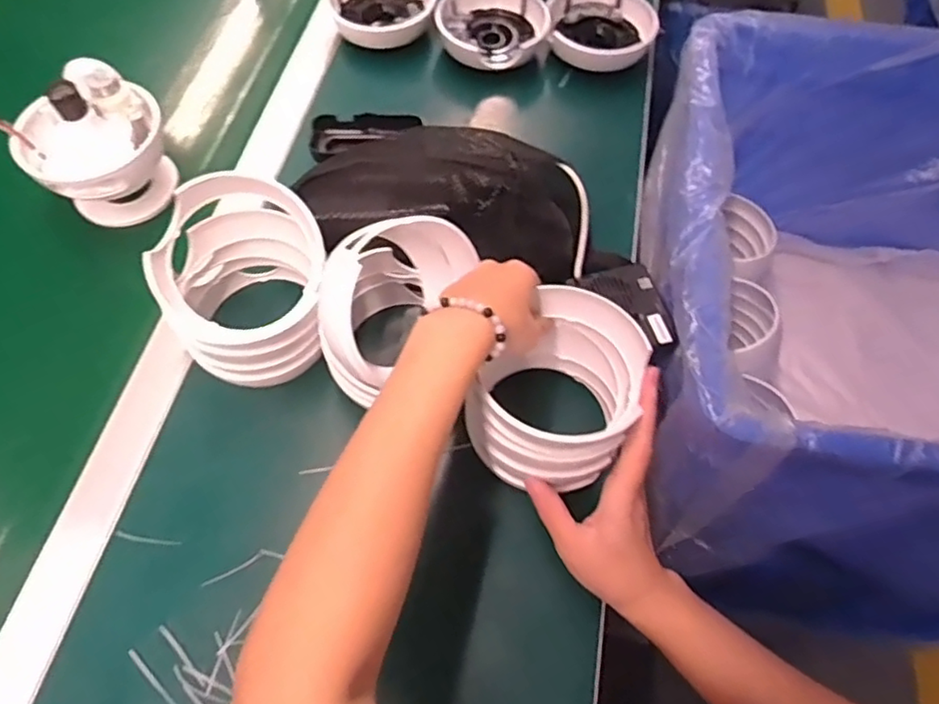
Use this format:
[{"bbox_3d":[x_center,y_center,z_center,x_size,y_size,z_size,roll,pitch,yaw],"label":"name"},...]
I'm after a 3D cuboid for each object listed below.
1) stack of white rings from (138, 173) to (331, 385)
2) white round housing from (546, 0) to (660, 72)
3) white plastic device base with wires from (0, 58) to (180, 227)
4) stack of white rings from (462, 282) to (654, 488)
[{"bbox_3d":[-0.165,-0.049,0.462,0.118,0.111,0.116,20,63,9],"label":"stack of white rings"},{"bbox_3d":[0.144,-0.358,0.686,0.114,0.039,0.114,1,62,-1],"label":"white round housing"},{"bbox_3d":[-0.348,-0.180,0.549,0.144,0.124,0.110,9,62,3],"label":"white plastic device base with wires"},{"bbox_3d":[0.058,0.032,0.443,0.108,0.093,0.123,18,63,8],"label":"stack of white rings"}]

